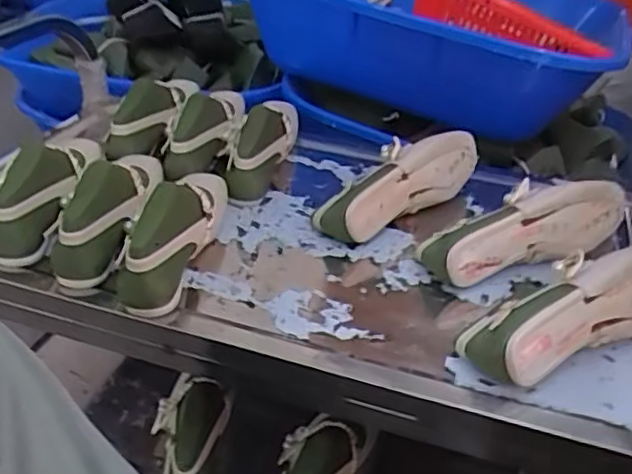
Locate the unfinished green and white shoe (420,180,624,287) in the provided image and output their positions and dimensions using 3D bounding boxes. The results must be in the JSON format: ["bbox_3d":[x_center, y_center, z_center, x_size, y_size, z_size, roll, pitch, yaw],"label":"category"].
[{"bbox_3d":[0.238,-0.013,0.698,0.241,0.087,0.076,-12,37,-21],"label":"unfinished green and white shoe"}]

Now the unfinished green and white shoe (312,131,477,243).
[{"bbox_3d":[0.108,-0.069,0.773,0.233,0.088,0.074,-22,42,-32],"label":"unfinished green and white shoe"}]

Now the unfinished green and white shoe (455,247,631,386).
[{"bbox_3d":[0.244,0.061,0.580,0.233,0.084,0.076,-14,38,-23],"label":"unfinished green and white shoe"}]

